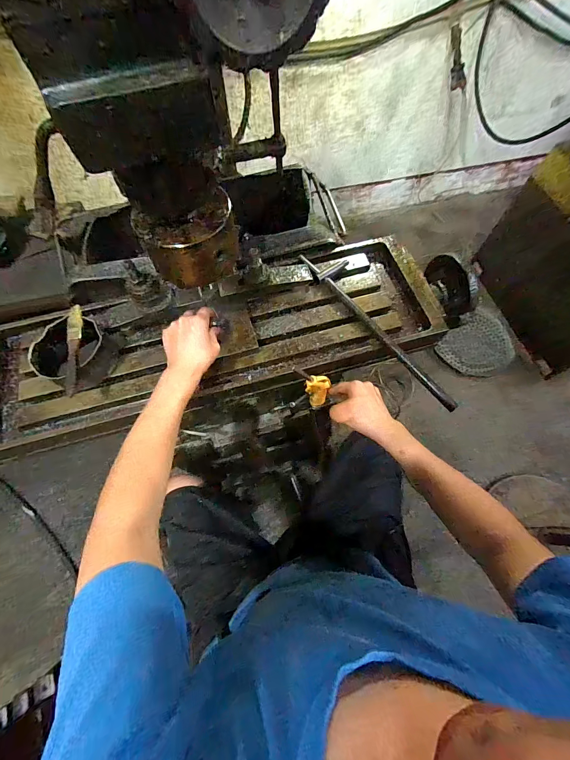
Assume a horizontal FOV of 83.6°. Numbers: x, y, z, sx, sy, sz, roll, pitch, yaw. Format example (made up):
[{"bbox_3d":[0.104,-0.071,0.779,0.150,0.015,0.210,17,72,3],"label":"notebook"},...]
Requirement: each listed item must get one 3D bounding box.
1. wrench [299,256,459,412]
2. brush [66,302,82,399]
[{"bbox_3d":[0.158,-0.103,0.552,0.065,0.016,0.374,-31,70,-13],"label":"wrench"},{"bbox_3d":[-0.320,-0.050,0.486,0.021,0.021,0.151,-8,66,-4],"label":"brush"}]

